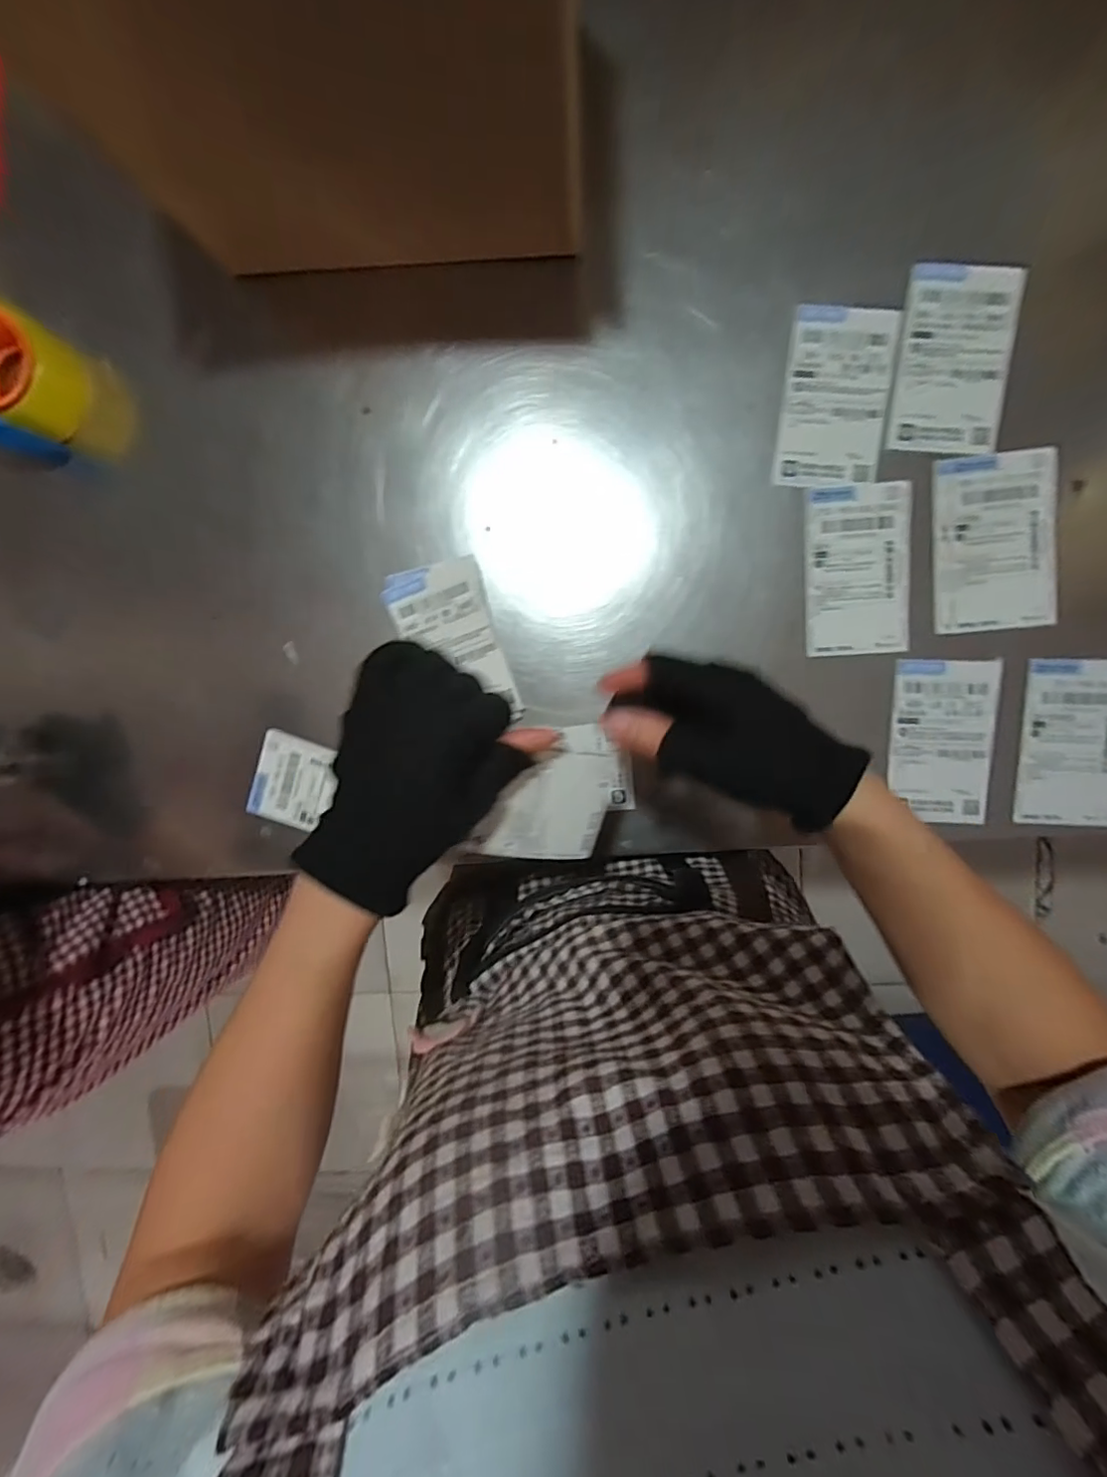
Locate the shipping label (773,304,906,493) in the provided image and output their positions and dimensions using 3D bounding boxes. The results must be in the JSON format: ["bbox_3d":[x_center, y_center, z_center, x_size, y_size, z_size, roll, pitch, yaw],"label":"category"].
[{"bbox_3d":[0.219,-0.264,0.442,0.077,0.006,0.131,5,97,4],"label":"shipping label"}]

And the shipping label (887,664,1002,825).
[{"bbox_3d":[0.317,0.003,0.464,0.078,0.006,0.132,1,97,5],"label":"shipping label"}]

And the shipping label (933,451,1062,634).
[{"bbox_3d":[0.344,-0.152,0.442,0.087,0.009,0.132,-6,96,6],"label":"shipping label"}]

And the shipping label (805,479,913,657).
[{"bbox_3d":[0.242,-0.134,0.455,0.078,0.006,0.129,-3,97,6],"label":"shipping label"}]

